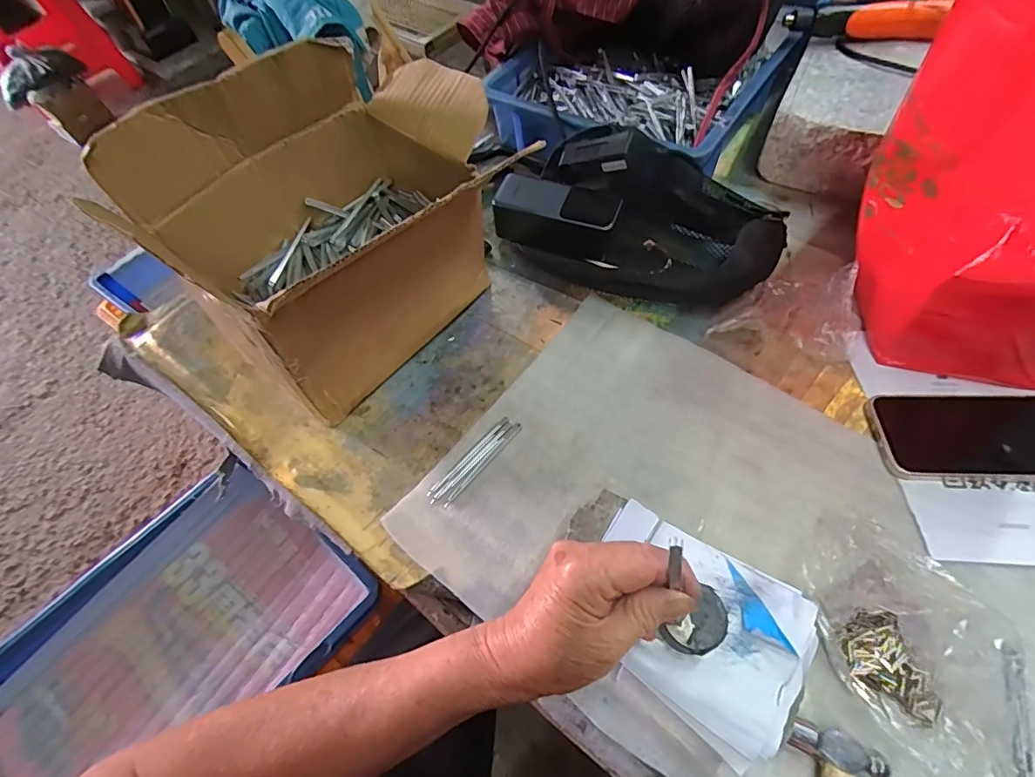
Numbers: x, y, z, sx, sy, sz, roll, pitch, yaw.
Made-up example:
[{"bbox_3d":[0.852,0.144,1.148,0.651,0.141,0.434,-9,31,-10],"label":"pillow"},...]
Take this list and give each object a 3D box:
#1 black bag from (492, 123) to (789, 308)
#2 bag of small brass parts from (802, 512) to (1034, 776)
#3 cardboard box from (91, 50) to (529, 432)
[{"bbox_3d":[0.113,-0.178,0.519,0.302,0.109,0.148,19,63,16],"label":"black bag"},{"bbox_3d":[0.263,0.171,0.317,0.102,0.034,0.181,-34,62,-15],"label":"bag of small brass parts"},{"bbox_3d":[-0.141,-0.135,0.435,0.163,0.228,0.256,36,68,23],"label":"cardboard box"}]

